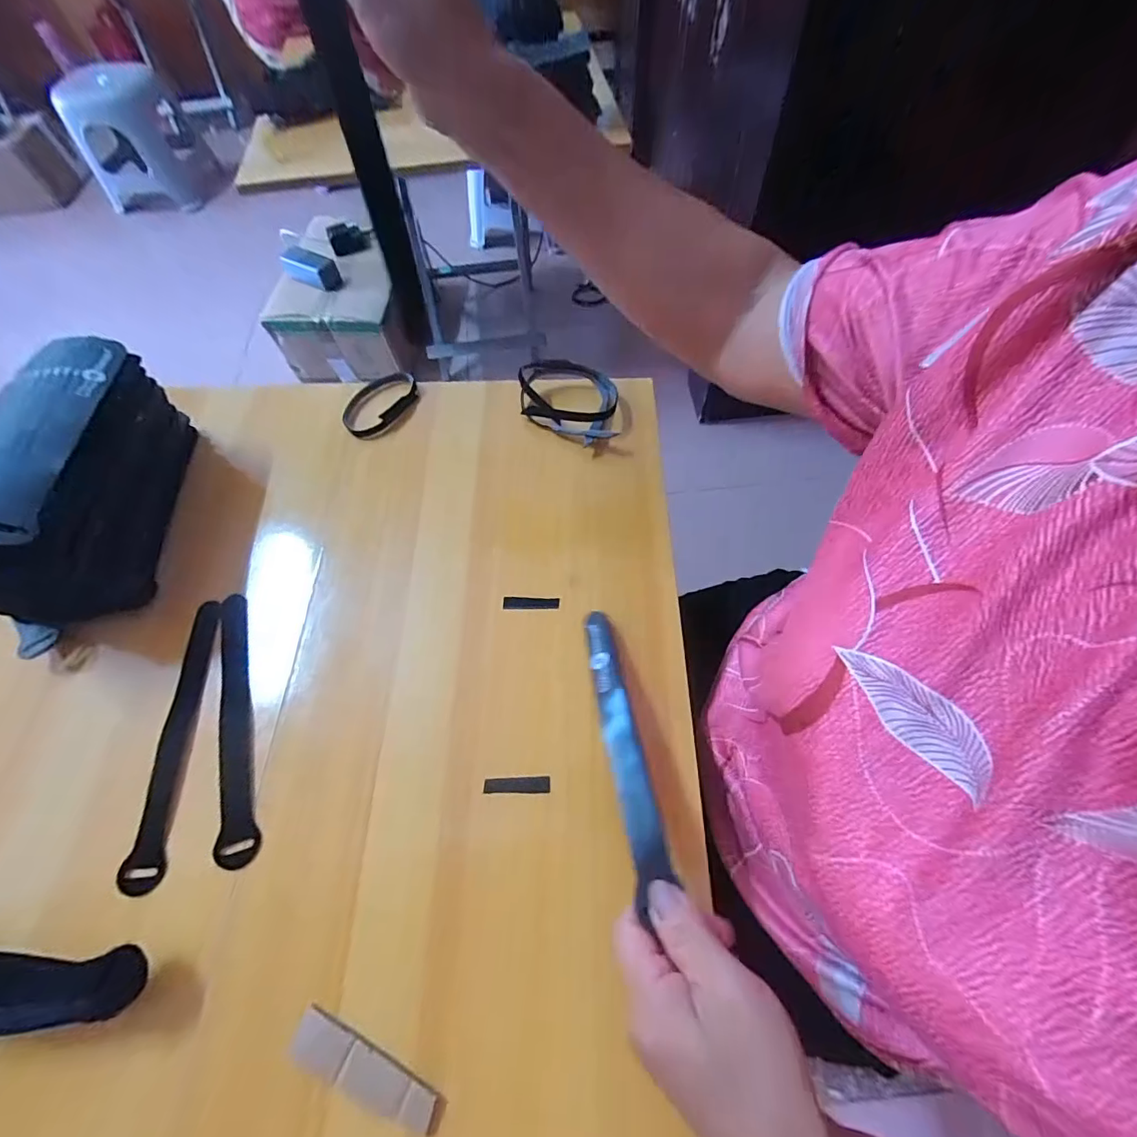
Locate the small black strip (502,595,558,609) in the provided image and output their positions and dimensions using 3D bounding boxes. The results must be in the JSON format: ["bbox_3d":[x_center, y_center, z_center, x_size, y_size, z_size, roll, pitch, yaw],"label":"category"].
[{"bbox_3d":[-0.030,0.028,0.390,0.045,0.004,0.010,-1,68,3],"label":"small black strip"}]

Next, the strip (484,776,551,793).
[{"bbox_3d":[-0.035,0.147,0.329,0.044,0.005,0.010,-1,62,2],"label":"strip"}]

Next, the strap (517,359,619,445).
[{"bbox_3d":[0.000,-0.163,0.470,0.093,0.029,0.098,0,62,2],"label":"strap"}]

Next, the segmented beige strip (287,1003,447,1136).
[{"bbox_3d":[-0.108,0.271,0.260,0.090,0.011,0.021,27,40,8],"label":"segmented beige strip"}]

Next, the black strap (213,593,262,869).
[{"bbox_3d":[-0.245,0.108,0.356,0.025,0.010,0.195,-18,63,-7],"label":"black strap"}]

